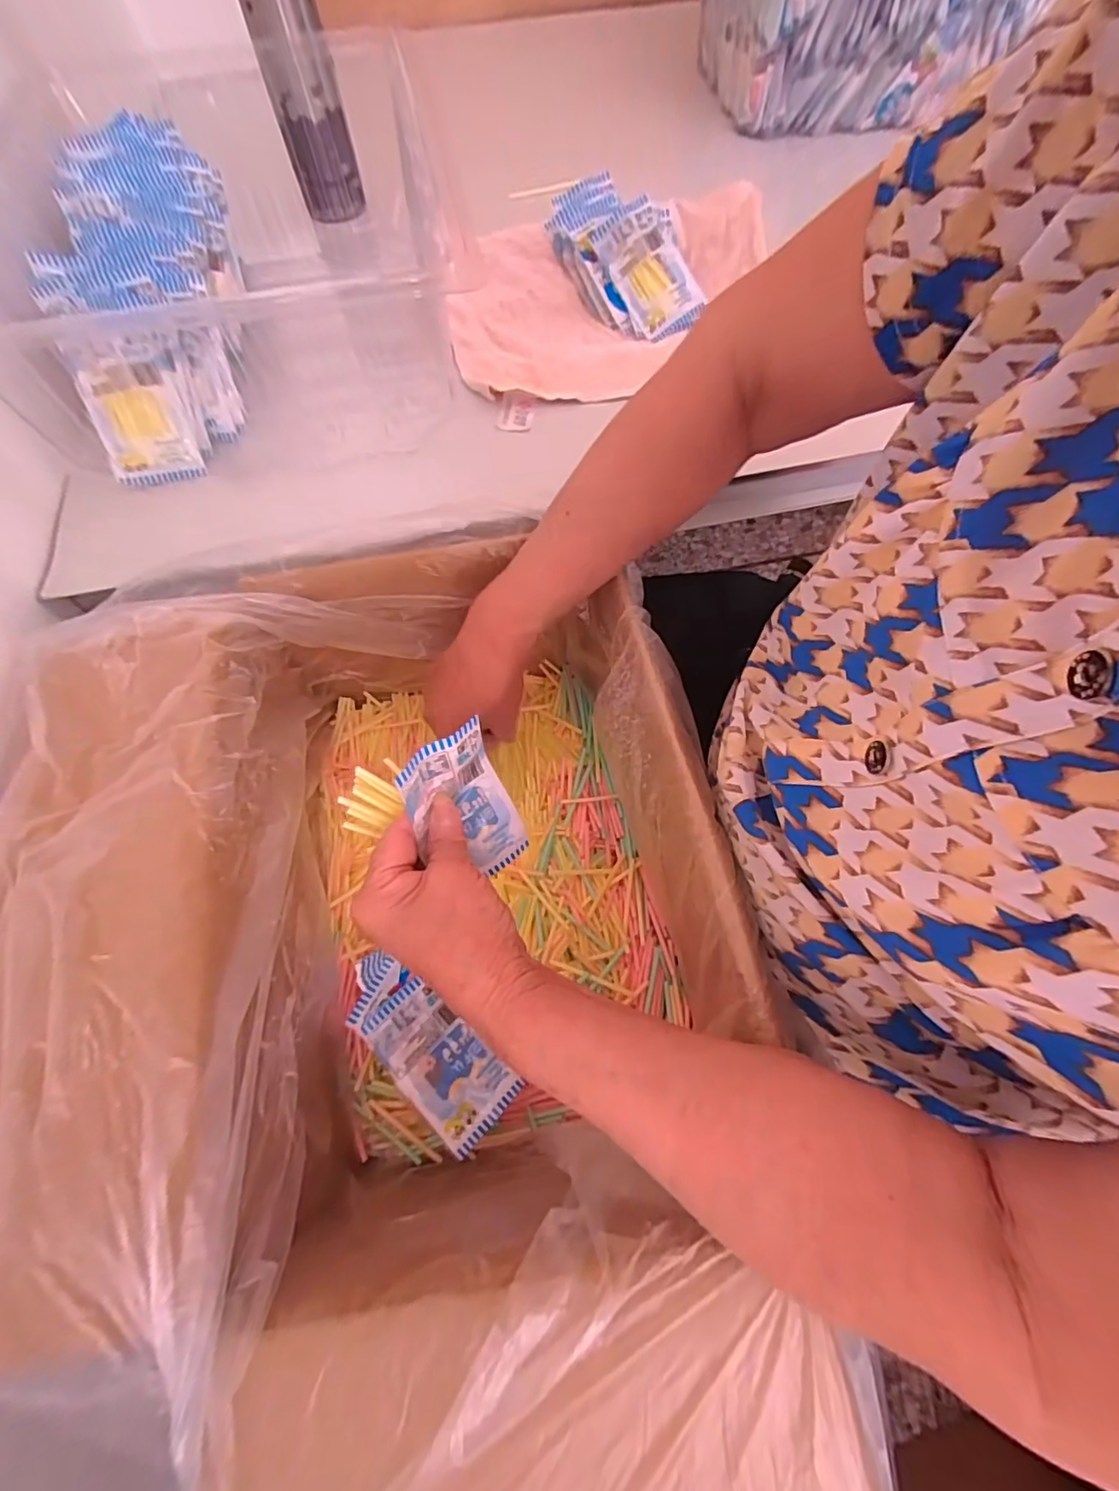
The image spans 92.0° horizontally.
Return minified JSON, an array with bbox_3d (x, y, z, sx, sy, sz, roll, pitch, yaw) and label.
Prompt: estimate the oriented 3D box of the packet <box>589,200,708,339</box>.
[{"bbox_3d":[0.084,-0.441,0.497,0.068,0.011,0.100,-34,102,2],"label":"packet"}]

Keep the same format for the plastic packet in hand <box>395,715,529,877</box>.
[{"bbox_3d":[-0.056,0.040,0.322,0.012,0.098,0.061,10,41,43],"label":"plastic packet in hand"}]

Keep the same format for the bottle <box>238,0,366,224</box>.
[{"bbox_3d":[-0.264,-0.684,0.535,0.068,0.241,0.066,-17,65,-6],"label":"bottle"}]

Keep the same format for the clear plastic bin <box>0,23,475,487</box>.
[{"bbox_3d":[-0.294,-0.436,0.478,0.329,0.127,0.454,-8,65,-1],"label":"clear plastic bin"}]

